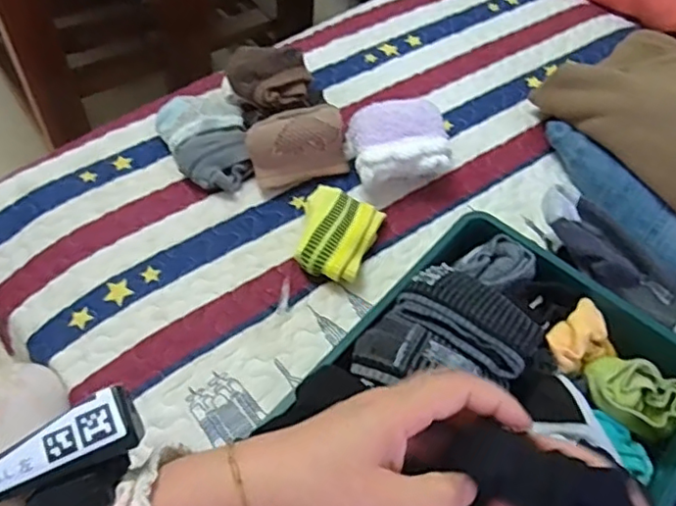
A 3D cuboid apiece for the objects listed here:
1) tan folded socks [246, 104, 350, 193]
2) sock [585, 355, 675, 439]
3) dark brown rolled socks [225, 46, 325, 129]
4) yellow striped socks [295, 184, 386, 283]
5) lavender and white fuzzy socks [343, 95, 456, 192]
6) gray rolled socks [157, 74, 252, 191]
[{"bbox_3d":[-0.042,-0.108,0.626,0.099,0.060,0.060,-17,58,-17],"label":"tan folded socks"},{"bbox_3d":[0.223,0.107,0.455,0.073,0.038,0.045,18,55,8],"label":"sock"},{"bbox_3d":[-0.068,-0.175,0.642,0.094,0.053,0.065,-3,55,-7],"label":"dark brown rolled socks"},{"bbox_3d":[-0.003,-0.017,0.581,0.071,0.033,0.095,21,55,10],"label":"yellow striped socks"},{"bbox_3d":[0.062,-0.108,0.620,0.097,0.069,0.078,-8,55,-11],"label":"lavender and white fuzzy socks"},{"bbox_3d":[-0.136,-0.118,0.643,0.083,0.035,0.123,-20,58,-18],"label":"gray rolled socks"}]

